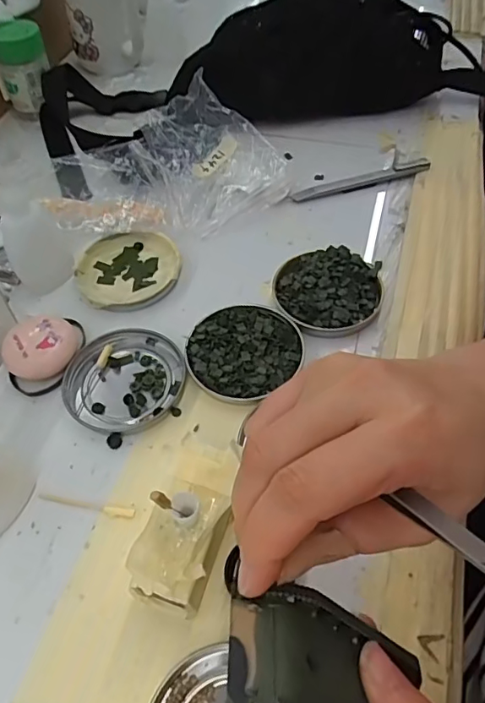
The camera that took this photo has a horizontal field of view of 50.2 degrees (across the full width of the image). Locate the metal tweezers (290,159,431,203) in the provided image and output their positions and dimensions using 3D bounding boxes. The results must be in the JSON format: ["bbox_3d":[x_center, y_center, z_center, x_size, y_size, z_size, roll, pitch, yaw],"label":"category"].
[{"bbox_3d":[0.104,-0.152,0.459,0.128,0.011,0.016,-14,56,-7],"label":"metal tweezers"}]

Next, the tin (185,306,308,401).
[{"bbox_3d":[0.000,-0.001,0.352,0.069,0.012,0.077,30,61,21],"label":"tin"}]

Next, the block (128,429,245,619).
[{"bbox_3d":[-0.027,0.089,0.270,0.038,0.044,0.085,11,55,12],"label":"block"}]

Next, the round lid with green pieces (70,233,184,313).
[{"bbox_3d":[-0.089,-0.063,0.405,0.079,0.012,0.072,-1,55,2],"label":"round lid with green pieces"}]

